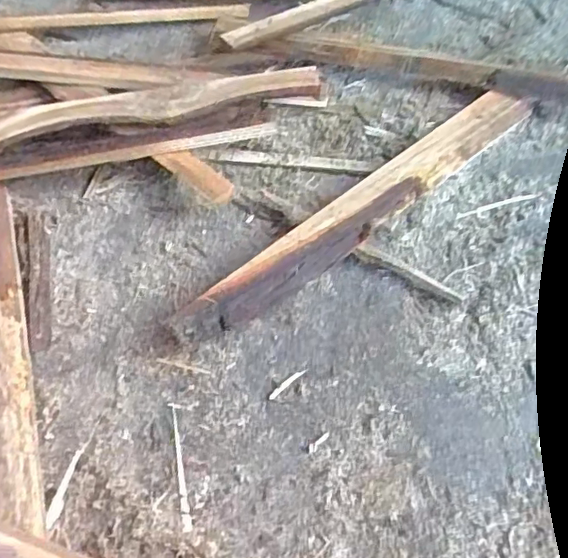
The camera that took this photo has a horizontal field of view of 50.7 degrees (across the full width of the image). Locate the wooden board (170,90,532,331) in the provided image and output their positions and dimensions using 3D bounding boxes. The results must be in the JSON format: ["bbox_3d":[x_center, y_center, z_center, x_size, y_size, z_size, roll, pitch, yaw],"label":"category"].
[{"bbox_3d":[0.088,-0.078,0.632,0.473,0.033,0.056,-36,61,-19],"label":"wooden board"}]

